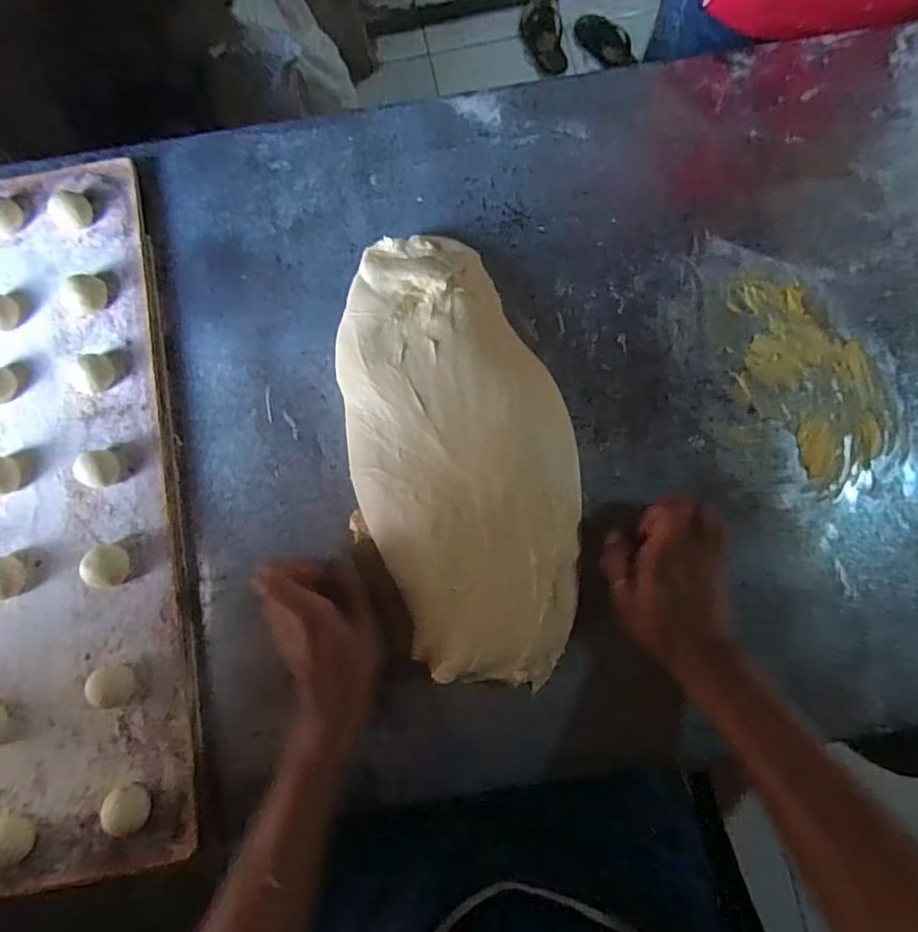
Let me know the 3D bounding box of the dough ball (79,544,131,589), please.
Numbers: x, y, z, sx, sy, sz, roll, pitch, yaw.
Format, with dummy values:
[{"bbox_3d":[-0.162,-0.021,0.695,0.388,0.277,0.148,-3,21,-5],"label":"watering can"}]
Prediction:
[{"bbox_3d":[-0.283,0.081,0.442,0.032,0.018,0.033,0,77,0],"label":"dough ball"}]

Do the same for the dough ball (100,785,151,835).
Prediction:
[{"bbox_3d":[-0.249,0.258,0.413,0.032,0.011,0.032,0,81,2],"label":"dough ball"}]

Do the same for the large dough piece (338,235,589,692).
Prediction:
[{"bbox_3d":[0.001,-0.016,0.452,0.185,0.052,0.381,-10,81,0],"label":"large dough piece"}]

